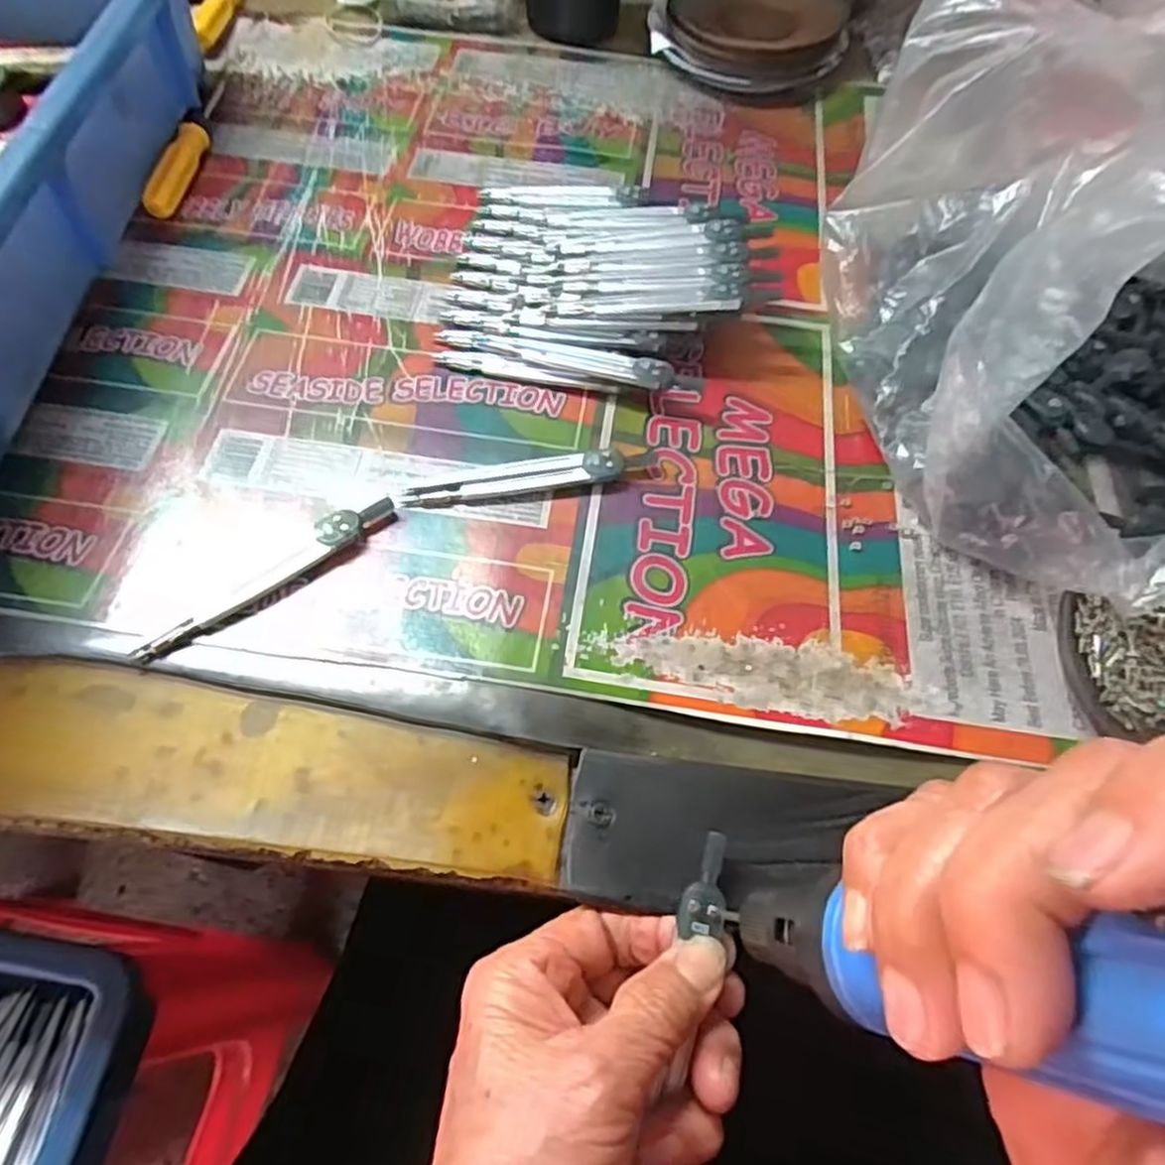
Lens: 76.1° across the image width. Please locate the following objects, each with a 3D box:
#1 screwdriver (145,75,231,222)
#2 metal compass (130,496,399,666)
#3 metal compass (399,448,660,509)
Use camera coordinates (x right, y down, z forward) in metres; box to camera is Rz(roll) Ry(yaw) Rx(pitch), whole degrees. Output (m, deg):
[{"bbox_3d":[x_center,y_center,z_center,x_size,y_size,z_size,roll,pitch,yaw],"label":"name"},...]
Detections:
[{"bbox_3d":[-0.224,-0.258,0.431,0.015,0.013,0.134,5,62,-1],"label":"screwdriver"},{"bbox_3d":[-0.124,-0.002,0.297,0.111,0.009,0.014,-40,71,-21],"label":"metal compass"},{"bbox_3d":[-0.023,-0.047,0.327,0.111,0.011,0.012,-10,63,-8],"label":"metal compass"}]

